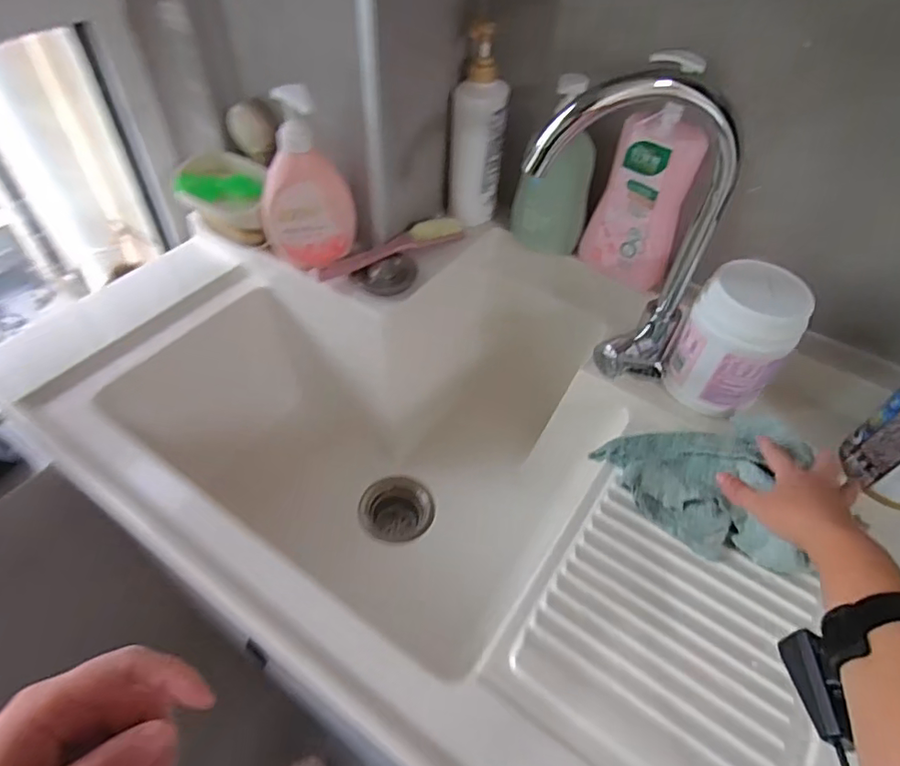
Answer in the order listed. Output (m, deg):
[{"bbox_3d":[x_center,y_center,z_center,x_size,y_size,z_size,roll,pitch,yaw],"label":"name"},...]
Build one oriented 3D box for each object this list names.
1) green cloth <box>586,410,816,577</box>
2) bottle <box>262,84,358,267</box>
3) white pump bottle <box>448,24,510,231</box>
[{"bbox_3d":[0.276,0.102,0.558,0.164,0.069,0.190,-14,52,-15],"label":"green cloth"},{"bbox_3d":[-0.168,-0.232,0.637,0.111,0.191,0.055,-19,54,-18],"label":"bottle"},{"bbox_3d":[0.036,-0.324,0.710,0.073,0.230,0.056,14,51,8],"label":"white pump bottle"}]

